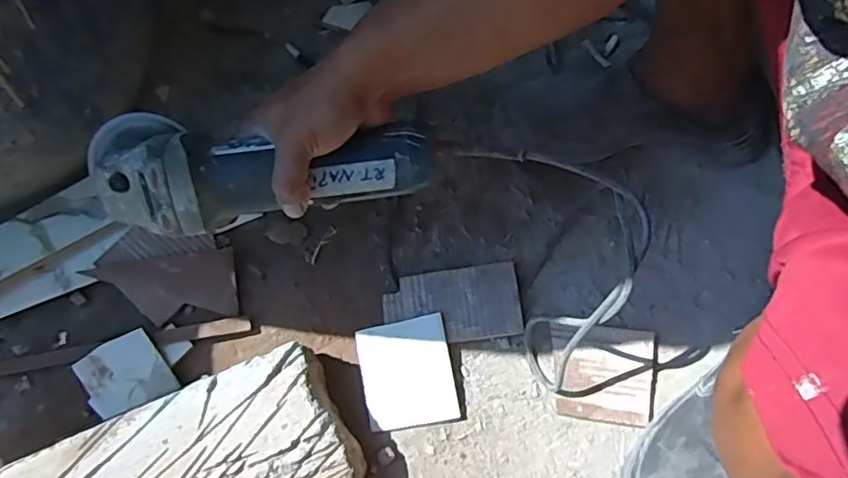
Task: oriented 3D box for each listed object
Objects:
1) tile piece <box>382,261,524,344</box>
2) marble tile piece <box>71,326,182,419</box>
[{"bbox_3d":[0.028,0.071,0.638,0.143,0.009,0.076,-9,75,6],"label":"tile piece"},{"bbox_3d":[-0.313,0.140,0.629,0.084,0.006,0.074,-24,85,-12],"label":"marble tile piece"}]

